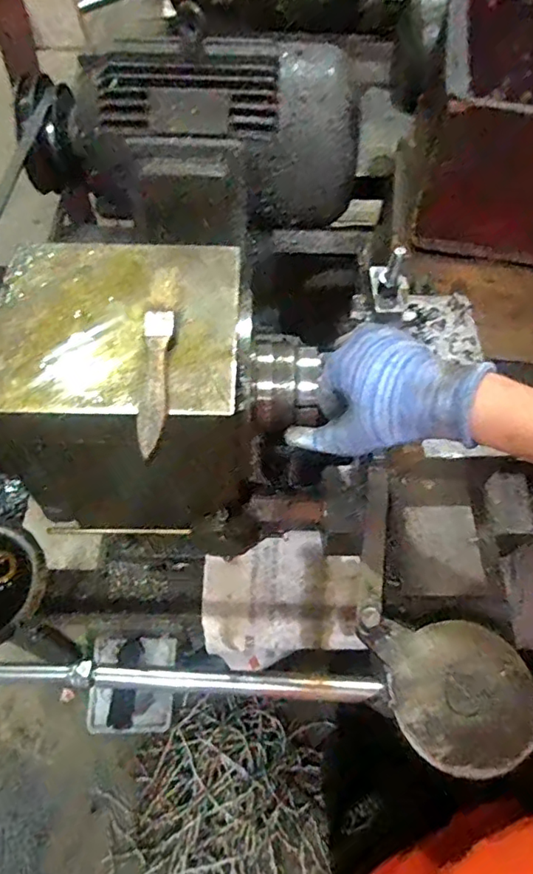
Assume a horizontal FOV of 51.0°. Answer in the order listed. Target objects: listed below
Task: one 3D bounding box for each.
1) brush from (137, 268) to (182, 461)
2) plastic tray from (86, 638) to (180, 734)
[{"bbox_3d":[-0.072,-0.057,0.369,0.021,0.010,0.151,0,59,-1],"label":"brush"},{"bbox_3d":[-0.143,0.262,0.594,0.090,0.039,0.095,2,59,-1],"label":"plastic tray"}]

